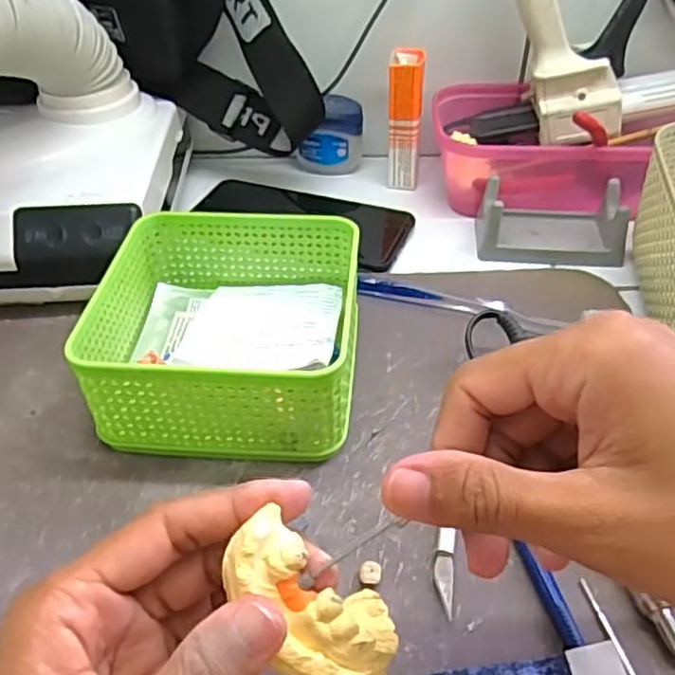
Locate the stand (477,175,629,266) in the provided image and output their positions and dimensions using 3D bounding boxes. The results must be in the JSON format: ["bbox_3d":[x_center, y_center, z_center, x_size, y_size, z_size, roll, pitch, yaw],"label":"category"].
[{"bbox_3d":[0.147,-0.086,0.458,0.096,0.035,0.066,4,43,5],"label":"stand"}]

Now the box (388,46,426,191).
[{"bbox_3d":[0.051,-0.165,0.505,0.025,0.097,0.039,3,43,4],"label":"box"}]

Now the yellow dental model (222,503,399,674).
[{"bbox_3d":[-0.007,0.080,0.197,0.064,0.020,0.037,46,44,-17],"label":"yellow dental model"}]

